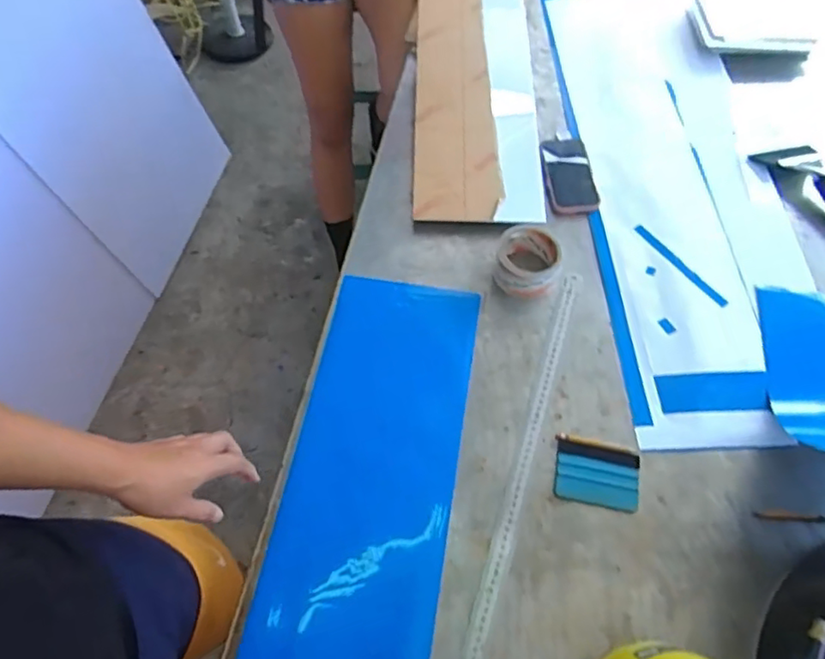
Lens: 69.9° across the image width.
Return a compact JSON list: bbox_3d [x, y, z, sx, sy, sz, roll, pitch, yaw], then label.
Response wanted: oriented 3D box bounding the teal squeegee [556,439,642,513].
[{"bbox_3d":[0.222,0.176,0.709,0.097,0.007,0.071,11,60,8],"label":"teal squeegee"}]

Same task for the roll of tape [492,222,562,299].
[{"bbox_3d":[0.167,-0.098,0.843,0.090,0.052,0.095,-1,59,1],"label":"roll of tape"}]

